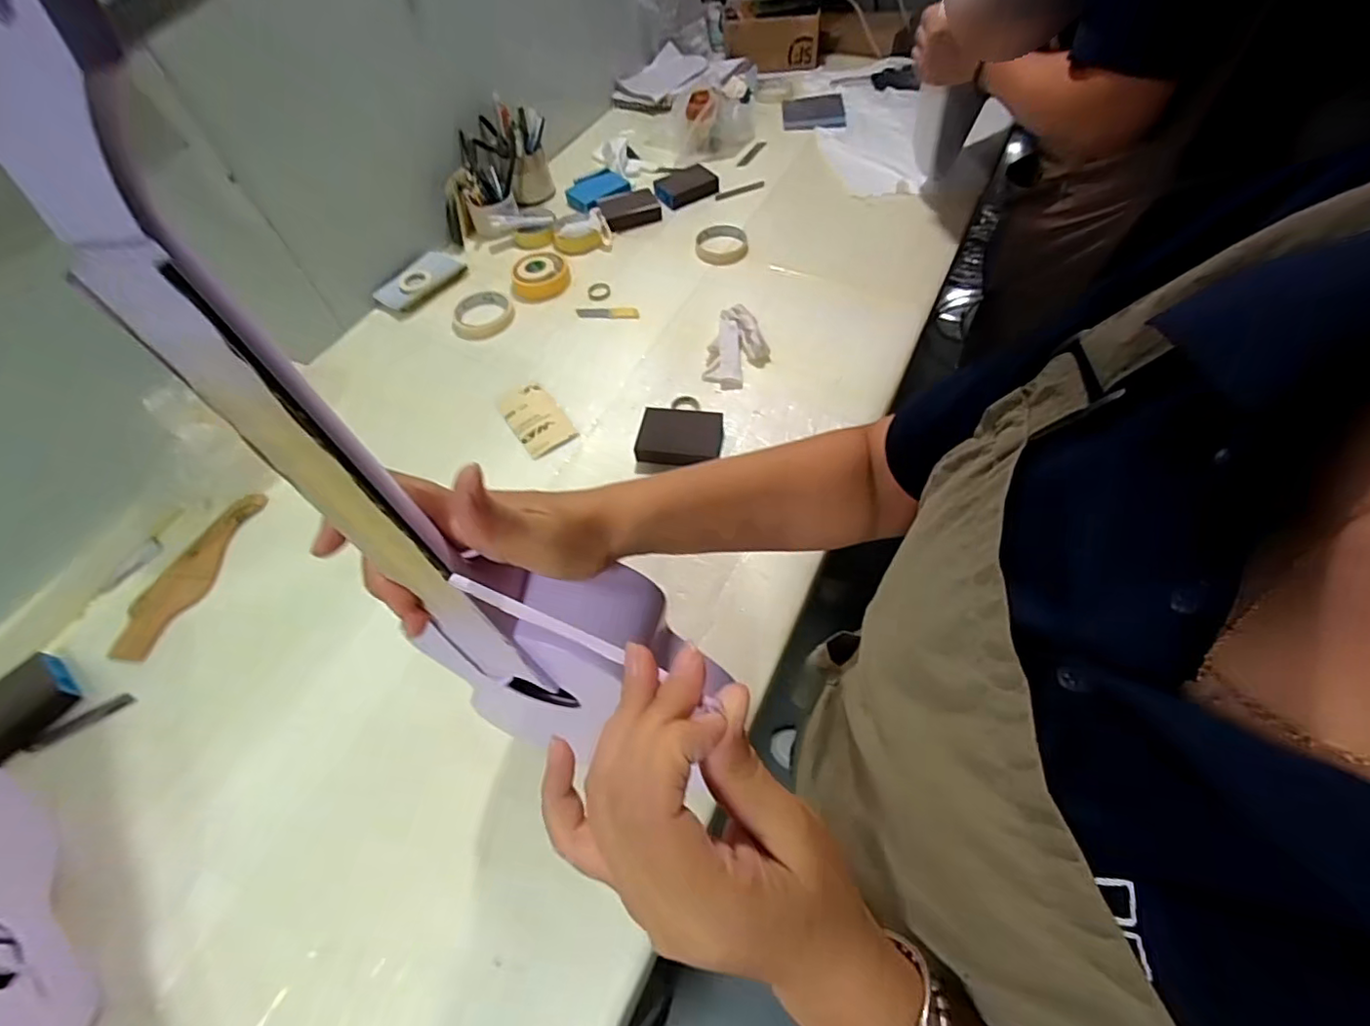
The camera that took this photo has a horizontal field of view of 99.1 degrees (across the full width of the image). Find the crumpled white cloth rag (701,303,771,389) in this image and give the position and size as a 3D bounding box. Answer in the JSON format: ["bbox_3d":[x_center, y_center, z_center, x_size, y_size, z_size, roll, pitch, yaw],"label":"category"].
[{"bbox_3d":[0.074,-0.228,0.783,0.078,0.030,0.130,14,60,12],"label":"crumpled white cloth rag"}]

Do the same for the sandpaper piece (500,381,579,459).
[{"bbox_3d":[-0.194,-0.124,0.754,0.068,0.006,0.127,-29,60,-17],"label":"sandpaper piece"}]

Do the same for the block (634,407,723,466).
[{"bbox_3d":[-0.006,-0.092,0.710,0.099,0.023,0.071,4,58,7],"label":"block"}]

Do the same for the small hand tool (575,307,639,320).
[{"bbox_3d":[-0.114,-0.297,0.866,0.095,0.007,0.020,5,58,7],"label":"small hand tool"}]

